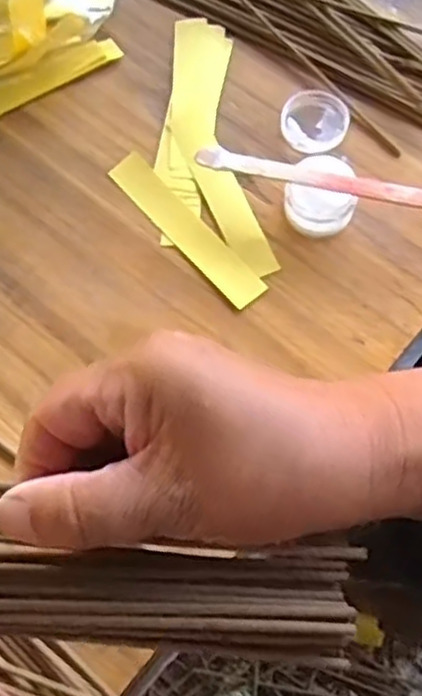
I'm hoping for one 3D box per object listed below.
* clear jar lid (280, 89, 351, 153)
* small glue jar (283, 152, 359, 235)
[{"bbox_3d":[0.059,-0.130,0.413,0.037,0.005,0.039,0,67,1],"label":"clear jar lid"},{"bbox_3d":[0.058,-0.078,0.378,0.035,0.026,0.033,0,67,1],"label":"small glue jar"}]

